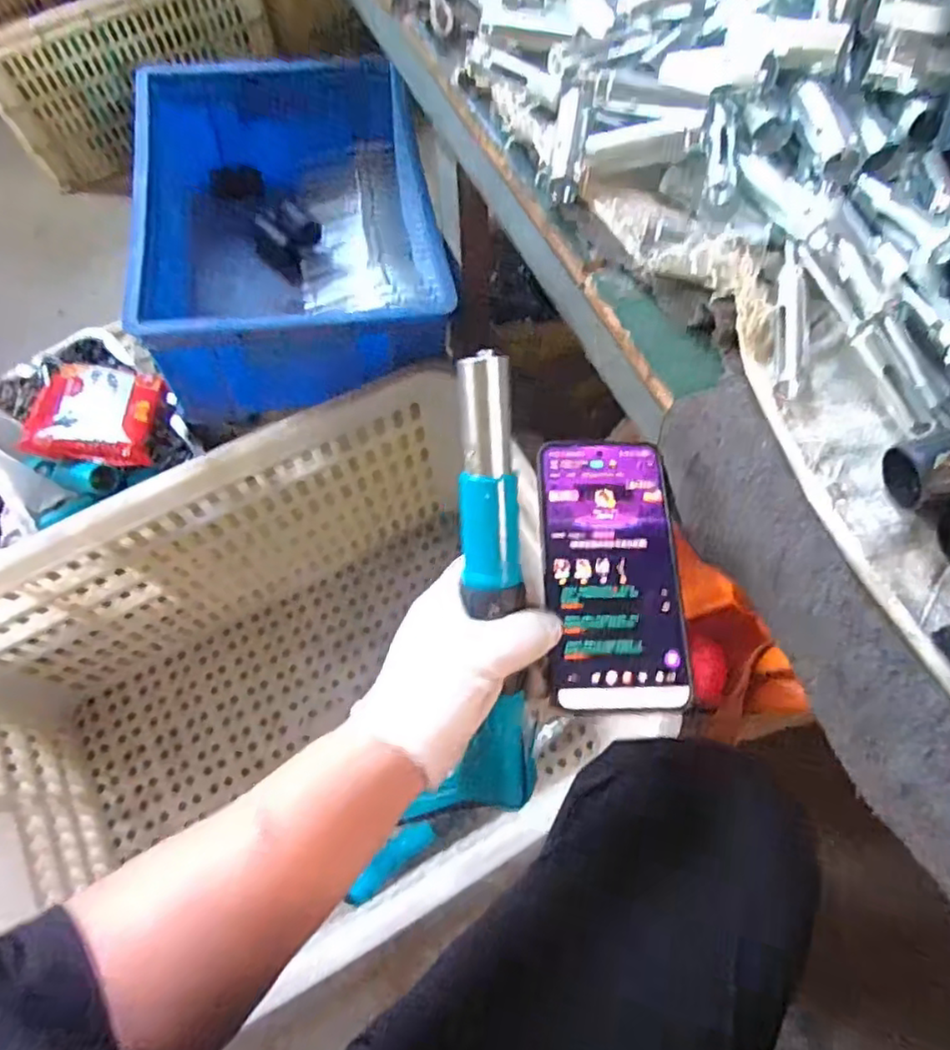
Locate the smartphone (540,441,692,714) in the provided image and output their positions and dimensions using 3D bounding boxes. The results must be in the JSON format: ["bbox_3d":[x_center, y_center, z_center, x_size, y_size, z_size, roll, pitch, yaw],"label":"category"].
[{"bbox_3d":[0.079,0.023,0.379,0.075,0.006,0.161,-2,67,2],"label":"smartphone"}]

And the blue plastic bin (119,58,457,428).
[{"bbox_3d":[-0.201,-0.345,0.730,0.285,0.161,0.433,-12,67,-3],"label":"blue plastic bin"}]

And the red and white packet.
[{"bbox_3d":[-0.389,-0.114,0.675,0.114,0.034,0.117,9,64,-24],"label":"red and white packet"}]

